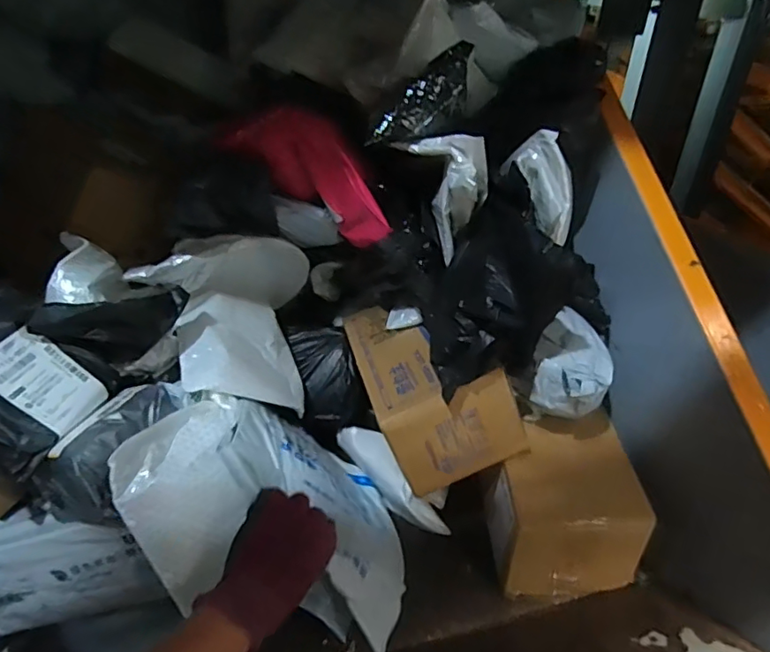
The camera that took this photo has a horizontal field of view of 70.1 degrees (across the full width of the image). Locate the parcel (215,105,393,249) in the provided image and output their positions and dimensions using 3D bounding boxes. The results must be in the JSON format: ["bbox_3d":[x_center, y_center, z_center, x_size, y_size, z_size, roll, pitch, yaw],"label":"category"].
[{"bbox_3d":[-0.078,-0.169,0.622,0.198,0.093,0.049,39,35,-10],"label":"parcel"}]

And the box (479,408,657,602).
[{"bbox_3d":[0.225,0.231,0.727,0.168,0.157,0.174,-2,34,-5],"label":"box"}]

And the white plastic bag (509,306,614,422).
[{"bbox_3d":[0.219,0.073,0.689,0.110,0.137,0.133,14,36,18],"label":"white plastic bag"}]

